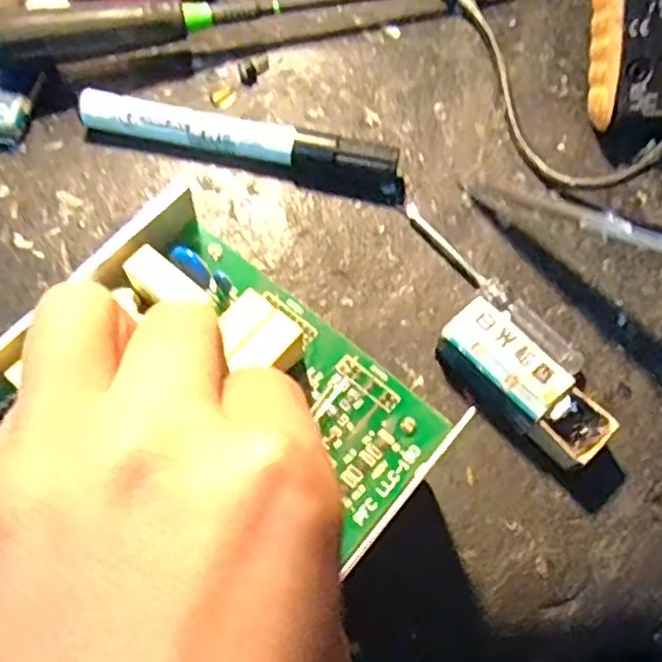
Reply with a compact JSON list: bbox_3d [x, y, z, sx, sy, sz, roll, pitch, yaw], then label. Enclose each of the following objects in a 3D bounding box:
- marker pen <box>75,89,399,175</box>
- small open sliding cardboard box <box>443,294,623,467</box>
[{"bbox_3d":[-0.041,-0.082,0.302,0.138,0.017,0.017,10,69,5],"label":"marker pen"},{"bbox_3d":[0.070,0.021,0.258,0.026,0.021,0.066,-40,73,-14],"label":"small open sliding cardboard box"}]

